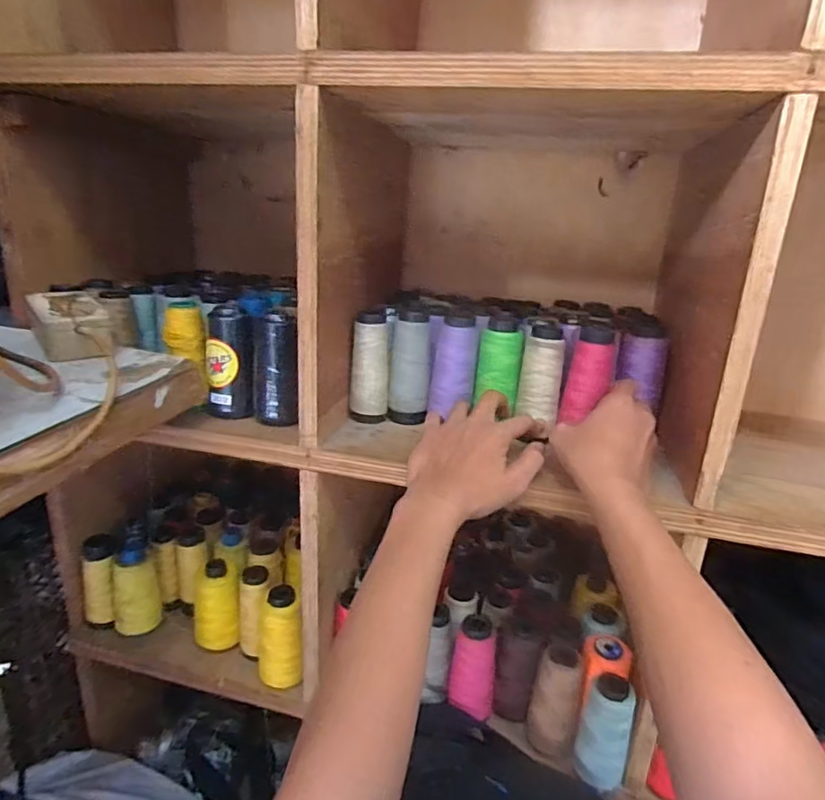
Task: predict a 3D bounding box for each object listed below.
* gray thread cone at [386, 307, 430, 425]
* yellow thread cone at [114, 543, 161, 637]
[{"bbox_3d":[-0.003,-0.036,0.580,0.041,0.113,0.048,3,19,-2],"label":"gray thread cone"},{"bbox_3d":[-0.342,0.232,0.671,0.047,0.101,0.046,-7,22,-28],"label":"yellow thread cone"}]

